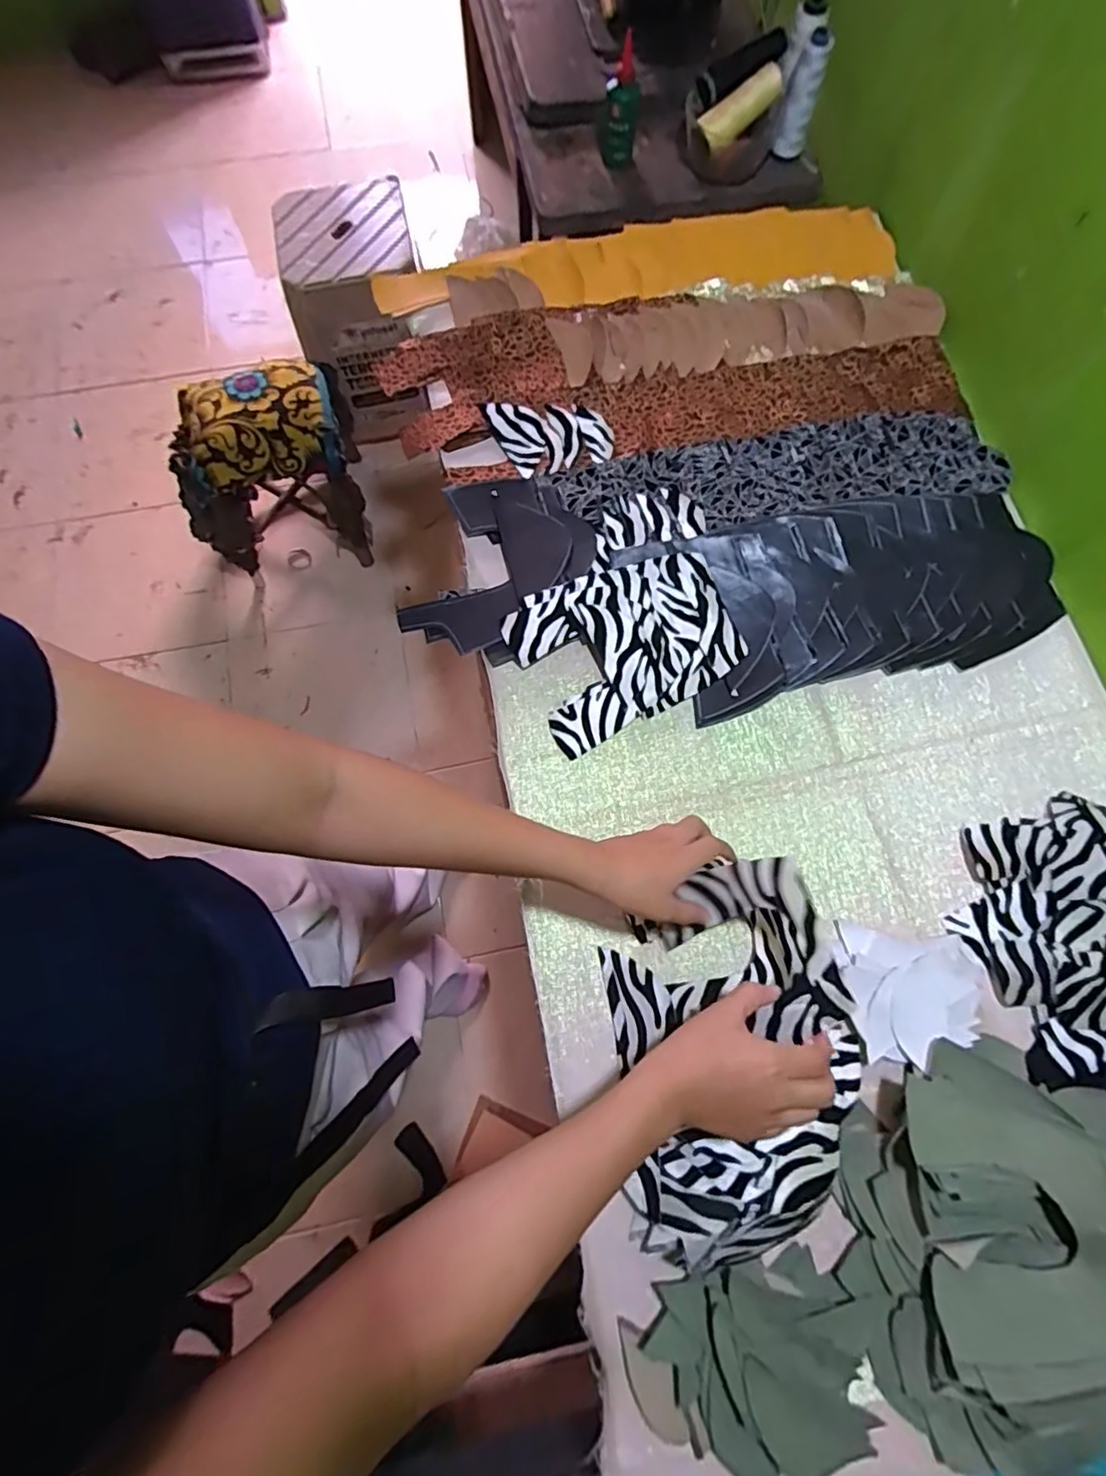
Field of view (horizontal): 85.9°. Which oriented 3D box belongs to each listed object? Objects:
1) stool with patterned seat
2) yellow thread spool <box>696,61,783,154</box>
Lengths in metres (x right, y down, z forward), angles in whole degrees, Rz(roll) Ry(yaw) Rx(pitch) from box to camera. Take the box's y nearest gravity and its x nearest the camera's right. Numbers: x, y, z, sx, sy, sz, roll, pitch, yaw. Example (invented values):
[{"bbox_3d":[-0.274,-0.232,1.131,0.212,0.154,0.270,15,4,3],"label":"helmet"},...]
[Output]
[{"bbox_3d":[-0.618,-0.595,1.290,0.385,0.336,0.316,-15,76,-5],"label":"stool with patterned seat"},{"bbox_3d":[0.236,-0.788,0.744,0.108,0.030,0.034,-34,77,11],"label":"yellow thread spool"}]

